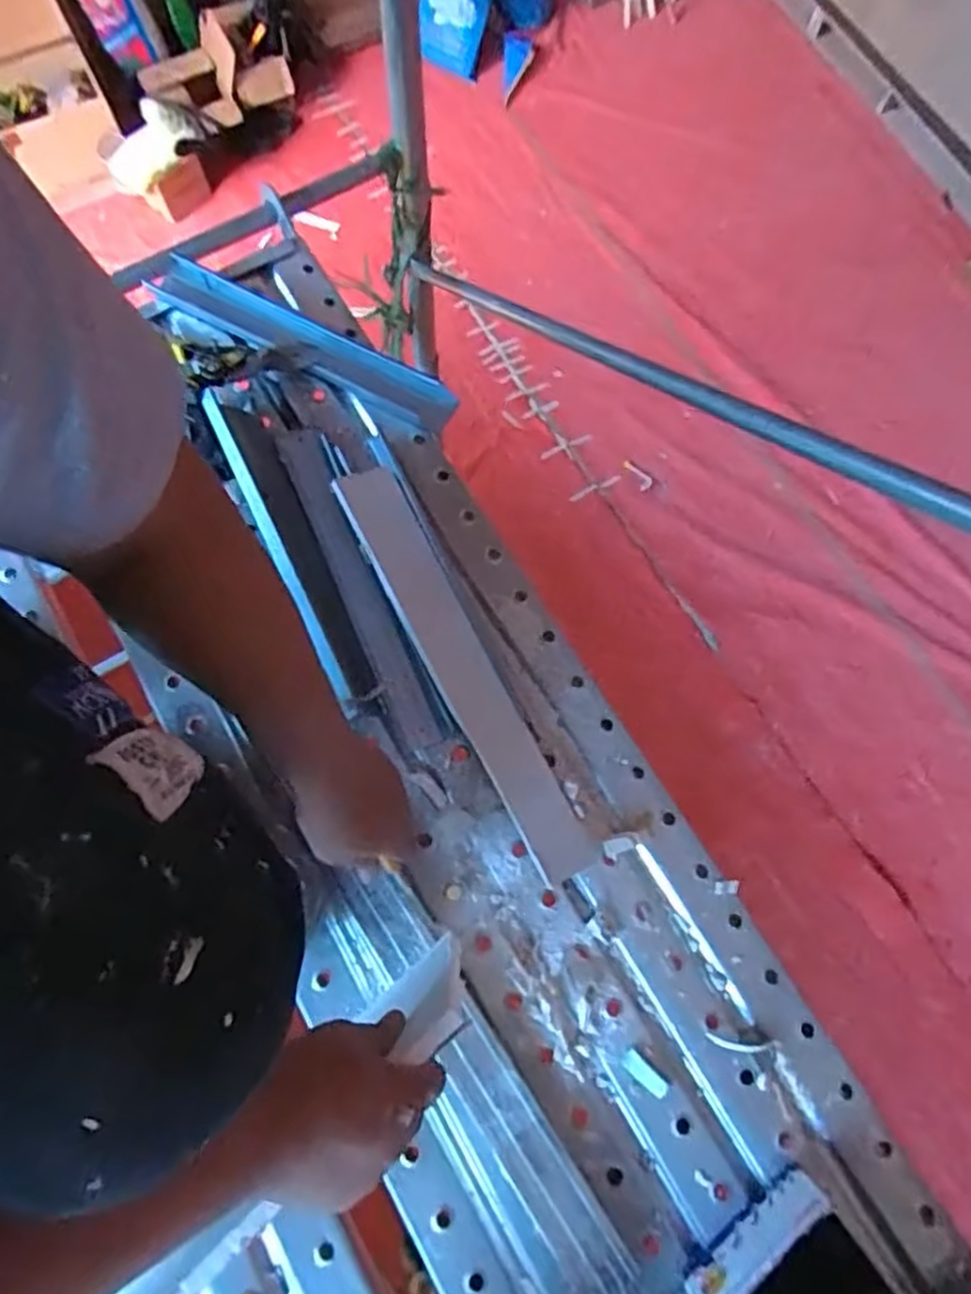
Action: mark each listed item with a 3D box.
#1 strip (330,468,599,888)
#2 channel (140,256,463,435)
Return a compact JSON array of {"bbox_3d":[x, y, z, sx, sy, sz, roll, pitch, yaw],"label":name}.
[{"bbox_3d":[-0.028,0.015,0.696,0.065,0.015,0.442,-25,76,-14],"label":"strip"},{"bbox_3d":[-0.201,-0.335,0.814,0.360,0.040,0.060,28,76,6],"label":"channel"}]

